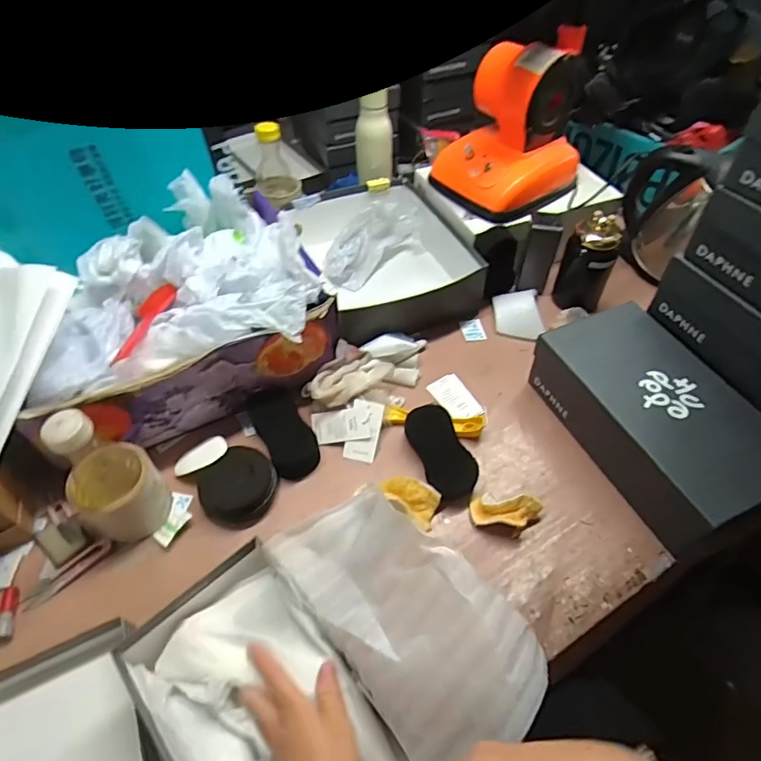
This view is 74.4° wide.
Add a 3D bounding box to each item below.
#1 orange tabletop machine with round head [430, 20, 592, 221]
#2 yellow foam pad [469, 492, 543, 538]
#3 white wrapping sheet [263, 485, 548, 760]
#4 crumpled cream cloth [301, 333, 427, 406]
[{"bbox_3d":[0.206,-0.402,0.790,0.188,0.199,0.175,-34,59,-25],"label":"orange tabletop machine with round head"},{"bbox_3d":[0.149,0.158,0.597,0.079,0.036,0.042,9,51,7],"label":"yellow foam pad"},{"bbox_3d":[0.014,0.198,0.437,0.138,0.032,0.243,-51,55,4],"label":"white wrapping sheet"},{"bbox_3d":[-0.012,-0.015,0.722,0.200,0.053,0.079,-25,55,-19],"label":"crumpled cream cloth"}]

